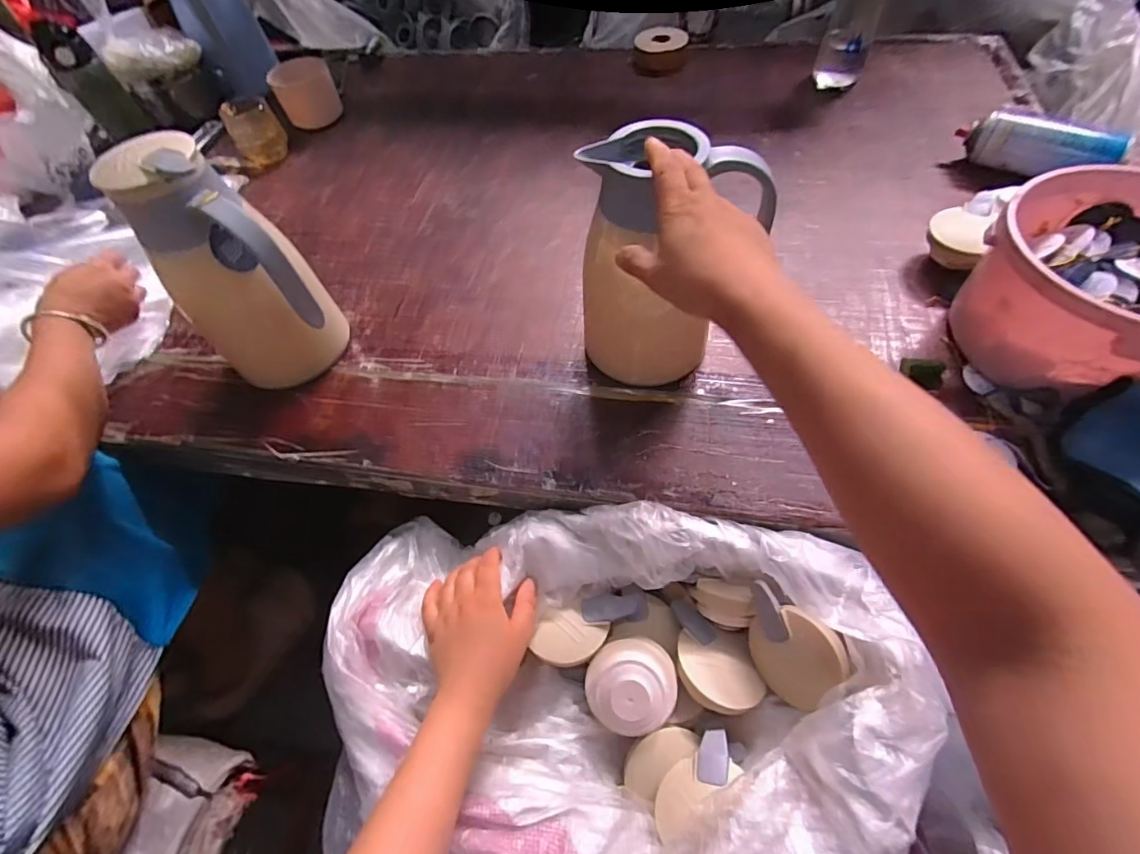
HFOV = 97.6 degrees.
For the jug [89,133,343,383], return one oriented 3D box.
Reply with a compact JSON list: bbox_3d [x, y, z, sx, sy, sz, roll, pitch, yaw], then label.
[{"bbox_3d":[-0.338,-0.146,0.518,0.128,0.250,0.115,-36,63,-16],"label":"jug"}]

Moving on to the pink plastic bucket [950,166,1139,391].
[{"bbox_3d":[0.516,-0.126,0.494,0.209,0.146,0.210,-2,58,4],"label":"pink plastic bucket"}]

